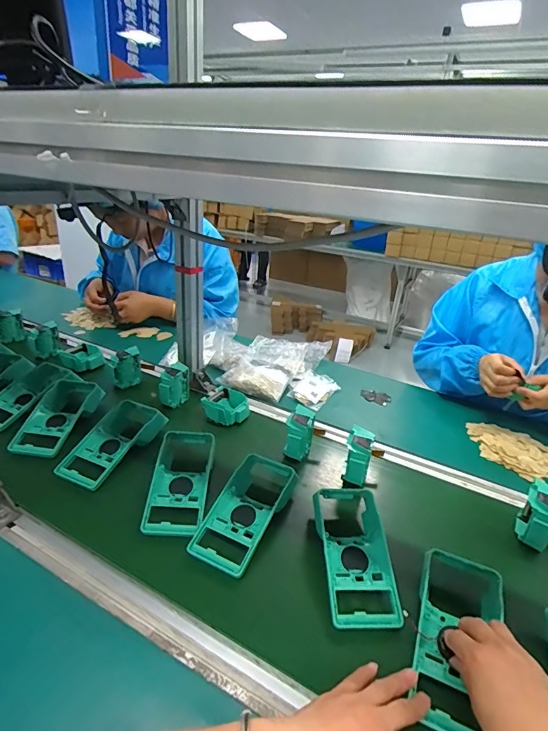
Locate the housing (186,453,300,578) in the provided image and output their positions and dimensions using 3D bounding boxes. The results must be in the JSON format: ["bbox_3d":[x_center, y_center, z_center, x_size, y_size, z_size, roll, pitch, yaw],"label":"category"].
[{"bbox_3d":[-0.034,0.197,0.577,0.090,0.055,0.194,18,30,22],"label":"housing"}]

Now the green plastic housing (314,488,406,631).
[{"bbox_3d":[0.101,0.236,0.521,0.084,0.043,0.182,3,28,-5],"label":"green plastic housing"}]

